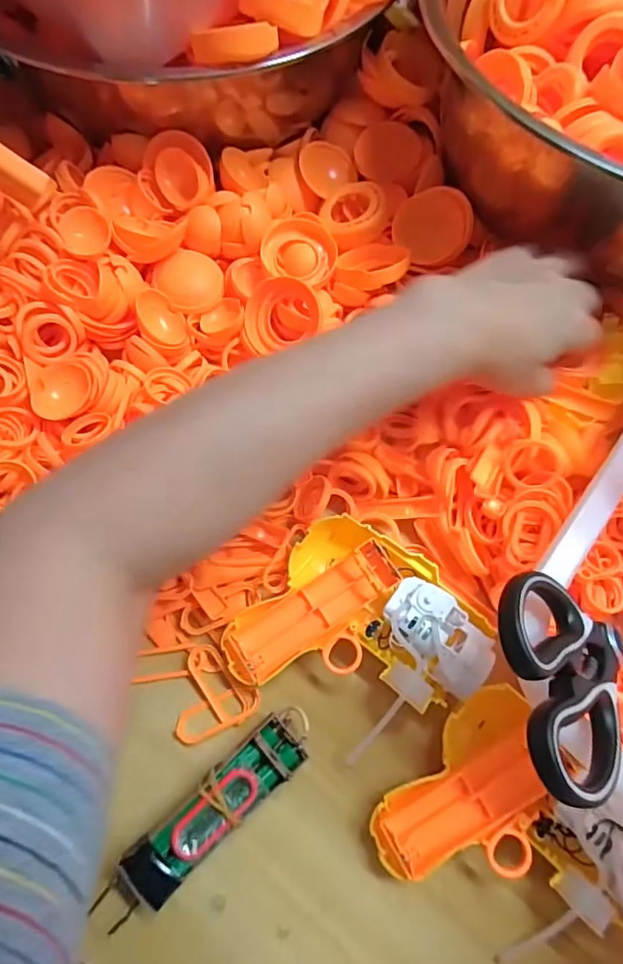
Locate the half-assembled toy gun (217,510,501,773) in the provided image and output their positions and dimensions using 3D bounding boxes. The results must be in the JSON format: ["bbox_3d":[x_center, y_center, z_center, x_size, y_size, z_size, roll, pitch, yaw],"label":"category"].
[{"bbox_3d":[0.029,0.098,0.312,0.136,0.038,0.125,37,74,12],"label":"half-assembled toy gun"}]

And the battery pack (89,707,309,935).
[{"bbox_3d":[-0.056,0.188,0.289,0.138,0.031,0.031,-39,75,-13],"label":"battery pack"}]

